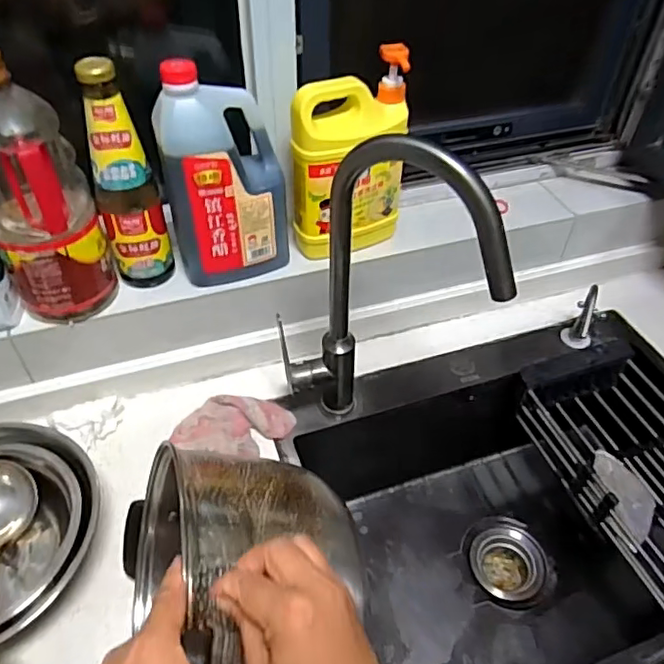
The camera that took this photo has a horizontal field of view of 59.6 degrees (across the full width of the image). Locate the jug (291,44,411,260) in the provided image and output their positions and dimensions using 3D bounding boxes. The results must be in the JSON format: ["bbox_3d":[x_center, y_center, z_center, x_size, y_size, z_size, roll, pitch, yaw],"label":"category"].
[{"bbox_3d":[0.024,-0.209,0.725,0.151,0.230,0.070,-12,48,-12],"label":"jug"}]

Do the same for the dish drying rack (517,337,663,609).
[{"bbox_3d":[0.435,0.189,0.787,0.204,0.086,0.383,-14,48,-14],"label":"dish drying rack"}]

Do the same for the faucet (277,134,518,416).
[{"bbox_3d":[0.052,-0.018,0.621,0.237,0.390,0.057,15,48,14],"label":"faucet"}]

